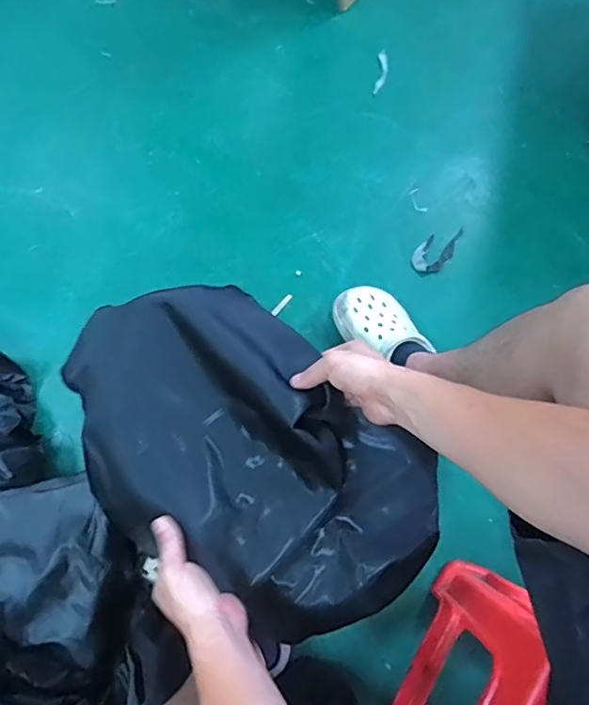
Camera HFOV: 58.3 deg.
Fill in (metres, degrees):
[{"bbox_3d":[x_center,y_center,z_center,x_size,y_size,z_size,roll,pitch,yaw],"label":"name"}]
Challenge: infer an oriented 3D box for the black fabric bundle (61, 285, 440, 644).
[{"bbox_3d":[-0.070,0.103,0.607,0.466,0.101,0.290,42,78,9],"label":"black fabric bundle"}]

